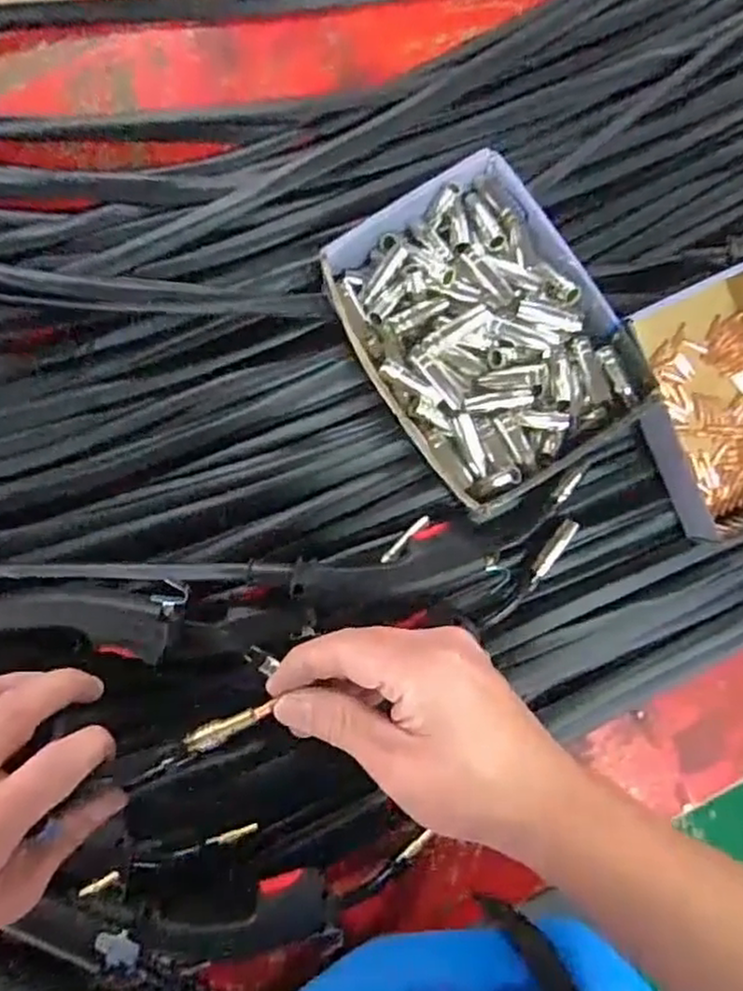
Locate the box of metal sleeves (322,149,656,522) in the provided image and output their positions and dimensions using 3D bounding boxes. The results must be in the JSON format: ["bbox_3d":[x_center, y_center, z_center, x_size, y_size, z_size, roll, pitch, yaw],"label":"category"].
[{"bbox_3d":[0.085,-0.132,0.572,0.188,0.043,0.260,-29,87,-5],"label":"box of metal sleeves"}]

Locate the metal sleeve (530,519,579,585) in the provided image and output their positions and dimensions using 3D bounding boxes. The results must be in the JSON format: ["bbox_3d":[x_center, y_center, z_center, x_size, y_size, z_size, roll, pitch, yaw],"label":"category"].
[{"bbox_3d":[0.150,0.046,0.579,0.014,0.010,0.060,36,85,0],"label":"metal sleeve"}]

